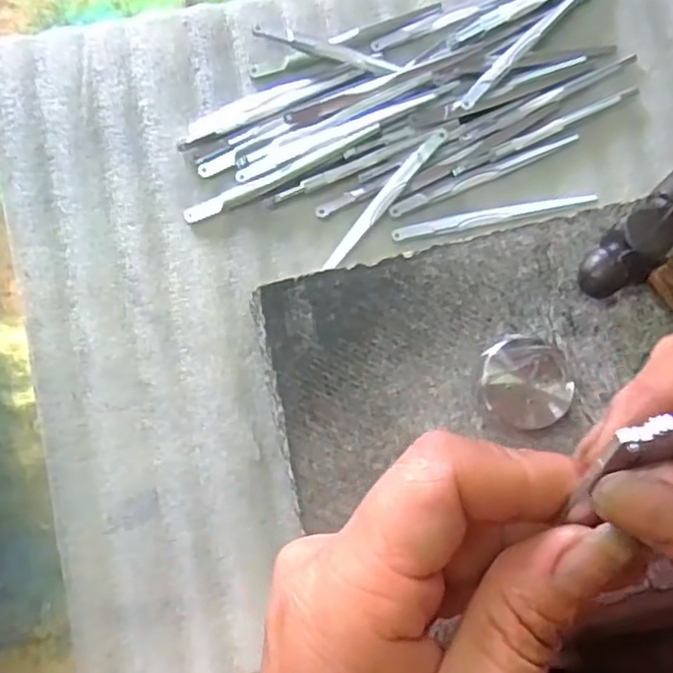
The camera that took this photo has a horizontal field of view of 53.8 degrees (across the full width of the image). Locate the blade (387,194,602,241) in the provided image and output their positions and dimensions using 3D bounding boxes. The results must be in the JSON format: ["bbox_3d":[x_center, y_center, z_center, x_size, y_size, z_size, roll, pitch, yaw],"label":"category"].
[{"bbox_3d":[0.077,-0.060,0.325,0.101,0.004,0.008,-12,82,-3],"label":"blade"}]

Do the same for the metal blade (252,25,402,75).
[{"bbox_3d":[-0.006,-0.144,0.333,0.075,0.004,0.007,18,82,2],"label":"metal blade"}]

